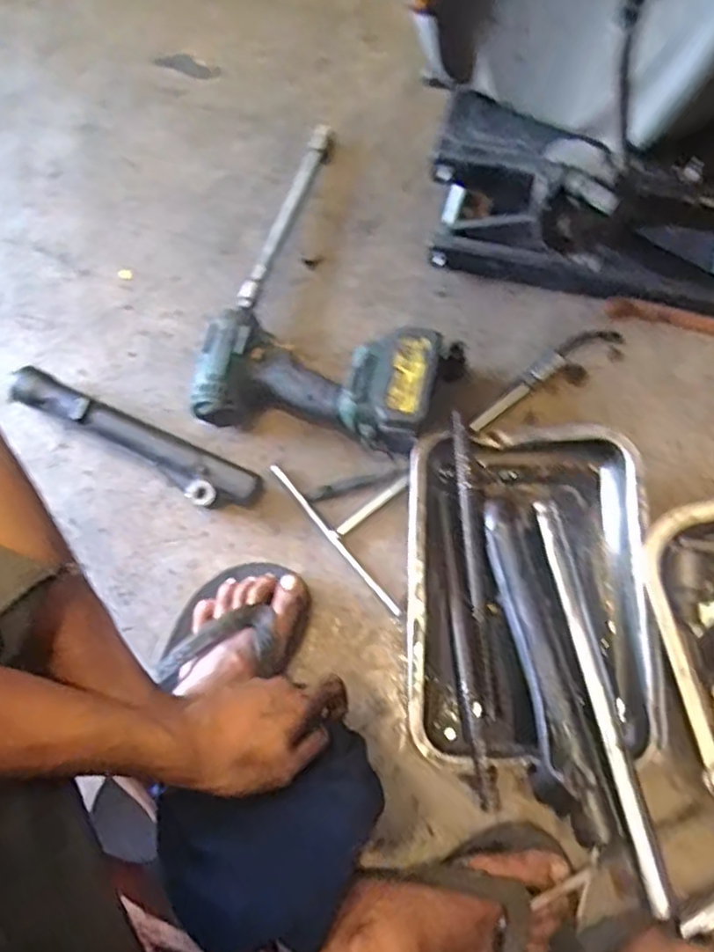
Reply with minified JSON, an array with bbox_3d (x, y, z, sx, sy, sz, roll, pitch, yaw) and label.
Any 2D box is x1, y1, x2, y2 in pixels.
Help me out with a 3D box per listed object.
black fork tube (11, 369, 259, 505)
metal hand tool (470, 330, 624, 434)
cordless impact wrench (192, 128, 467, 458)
[{"bbox_3d":[-0.237,-0.038,0.732,0.297,0.037,0.053,26,75,12],"label":"black fork tube"},{"bbox_3d":[0.199,-0.109,0.739,0.196,0.009,0.030,-31,74,-9],"label":"metal hand tool"},{"bbox_3d":[0.002,-0.208,0.749,0.261,0.072,0.401,18,73,10],"label":"cordless impact wrench"}]

